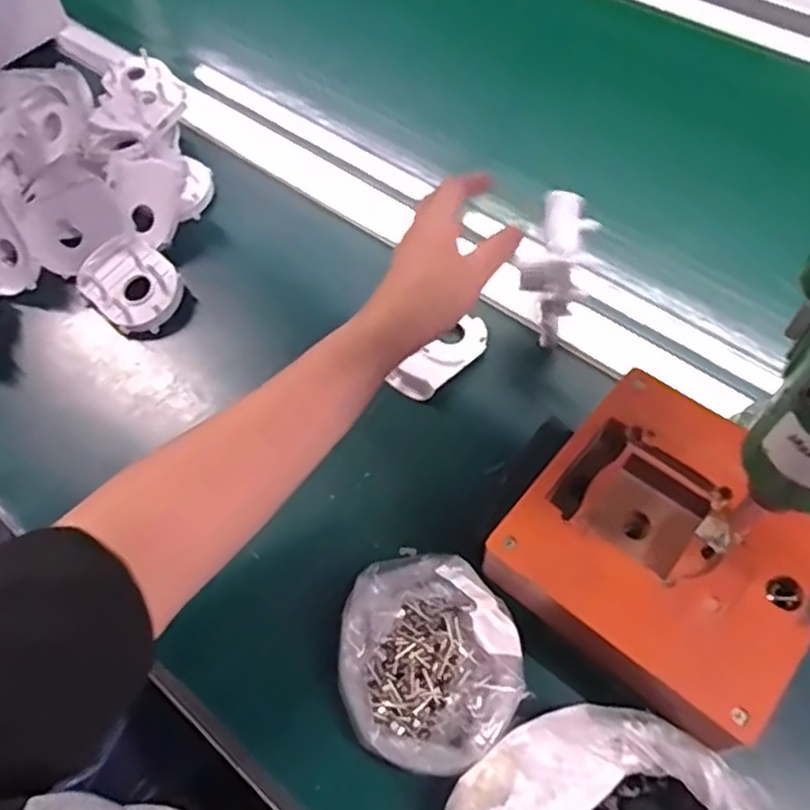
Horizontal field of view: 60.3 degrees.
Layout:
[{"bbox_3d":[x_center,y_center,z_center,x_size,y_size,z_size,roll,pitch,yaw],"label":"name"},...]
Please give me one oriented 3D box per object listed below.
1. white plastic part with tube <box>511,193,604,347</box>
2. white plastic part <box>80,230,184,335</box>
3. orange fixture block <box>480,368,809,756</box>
[{"bbox_3d":[0.110,-0.098,0.509,0.051,0.034,0.107,12,93,10],"label":"white plastic part with tube"},{"bbox_3d":[-0.220,-0.096,0.562,0.064,0.035,0.084,-38,64,-19],"label":"white plastic part"},{"bbox_3d":[0.146,0.083,0.395,0.157,0.062,0.160,36,66,22],"label":"orange fixture block"}]

